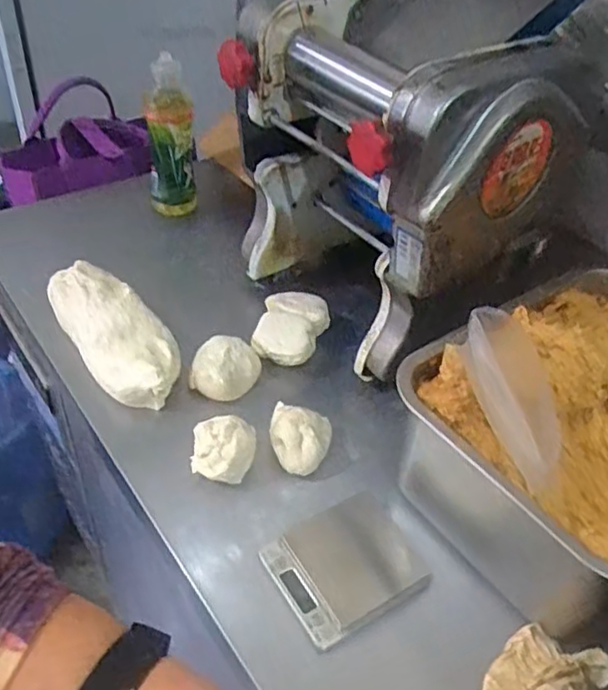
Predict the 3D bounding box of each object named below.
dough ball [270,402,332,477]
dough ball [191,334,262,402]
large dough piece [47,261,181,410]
[{"bbox_3d":[-0.004,0.097,0.681,0.065,0.047,0.077,9,43,2],"label":"dough ball"},{"bbox_3d":[-0.090,0.025,0.748,0.079,0.051,0.071,3,43,-4],"label":"dough ball"},{"bbox_3d":[-0.222,-0.019,0.759,0.092,0.049,0.223,-26,52,-31],"label":"large dough piece"}]

